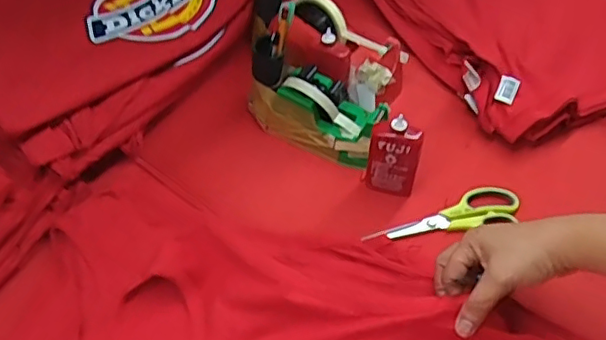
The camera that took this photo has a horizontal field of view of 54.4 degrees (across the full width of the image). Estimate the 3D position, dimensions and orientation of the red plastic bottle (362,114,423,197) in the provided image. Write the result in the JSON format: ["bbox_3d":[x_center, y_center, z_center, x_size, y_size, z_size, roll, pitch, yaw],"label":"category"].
[{"bbox_3d":[0.103,-0.017,0.675,0.056,0.112,0.024,24,55,18],"label":"red plastic bottle"}]

